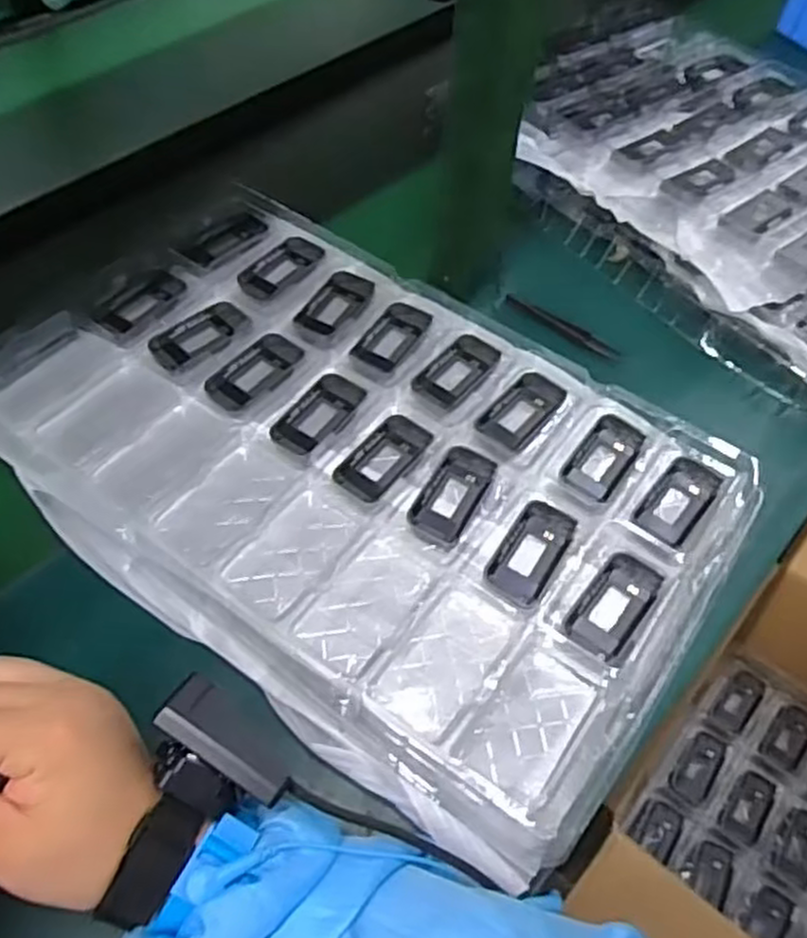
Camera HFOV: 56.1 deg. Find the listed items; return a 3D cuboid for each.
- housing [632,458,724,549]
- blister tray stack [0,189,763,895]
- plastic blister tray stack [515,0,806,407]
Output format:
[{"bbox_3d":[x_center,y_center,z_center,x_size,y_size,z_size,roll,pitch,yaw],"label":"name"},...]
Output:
[{"bbox_3d":[0.187,0.021,0.514,0.036,0.009,0.070,32,59,19],"label":"housing"},{"bbox_3d":[-0.038,-0.004,0.532,0.502,0.051,0.327,31,59,18],"label":"blister tray stack"},{"bbox_3d":[0.329,-0.285,0.738,0.356,0.062,0.454,-35,64,-22],"label":"plastic blister tray stack"}]

